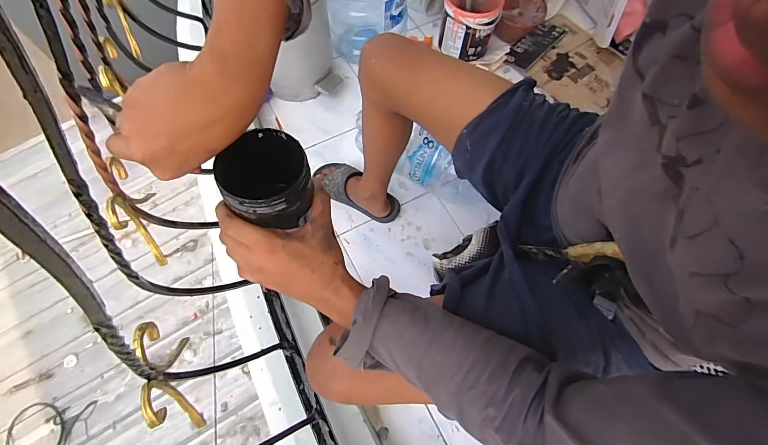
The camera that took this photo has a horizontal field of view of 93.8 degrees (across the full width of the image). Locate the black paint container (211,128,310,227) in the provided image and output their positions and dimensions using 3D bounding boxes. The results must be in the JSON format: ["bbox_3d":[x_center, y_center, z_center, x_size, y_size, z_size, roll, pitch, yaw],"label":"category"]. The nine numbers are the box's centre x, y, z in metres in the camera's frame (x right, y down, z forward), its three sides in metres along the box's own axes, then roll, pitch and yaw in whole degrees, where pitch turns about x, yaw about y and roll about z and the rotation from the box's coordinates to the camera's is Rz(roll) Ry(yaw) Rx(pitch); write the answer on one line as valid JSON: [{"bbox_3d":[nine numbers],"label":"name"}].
[{"bbox_3d":[-0.117,-0.043,0.367,0.083,0.058,0.091,1,65,-2],"label":"black paint container"}]

